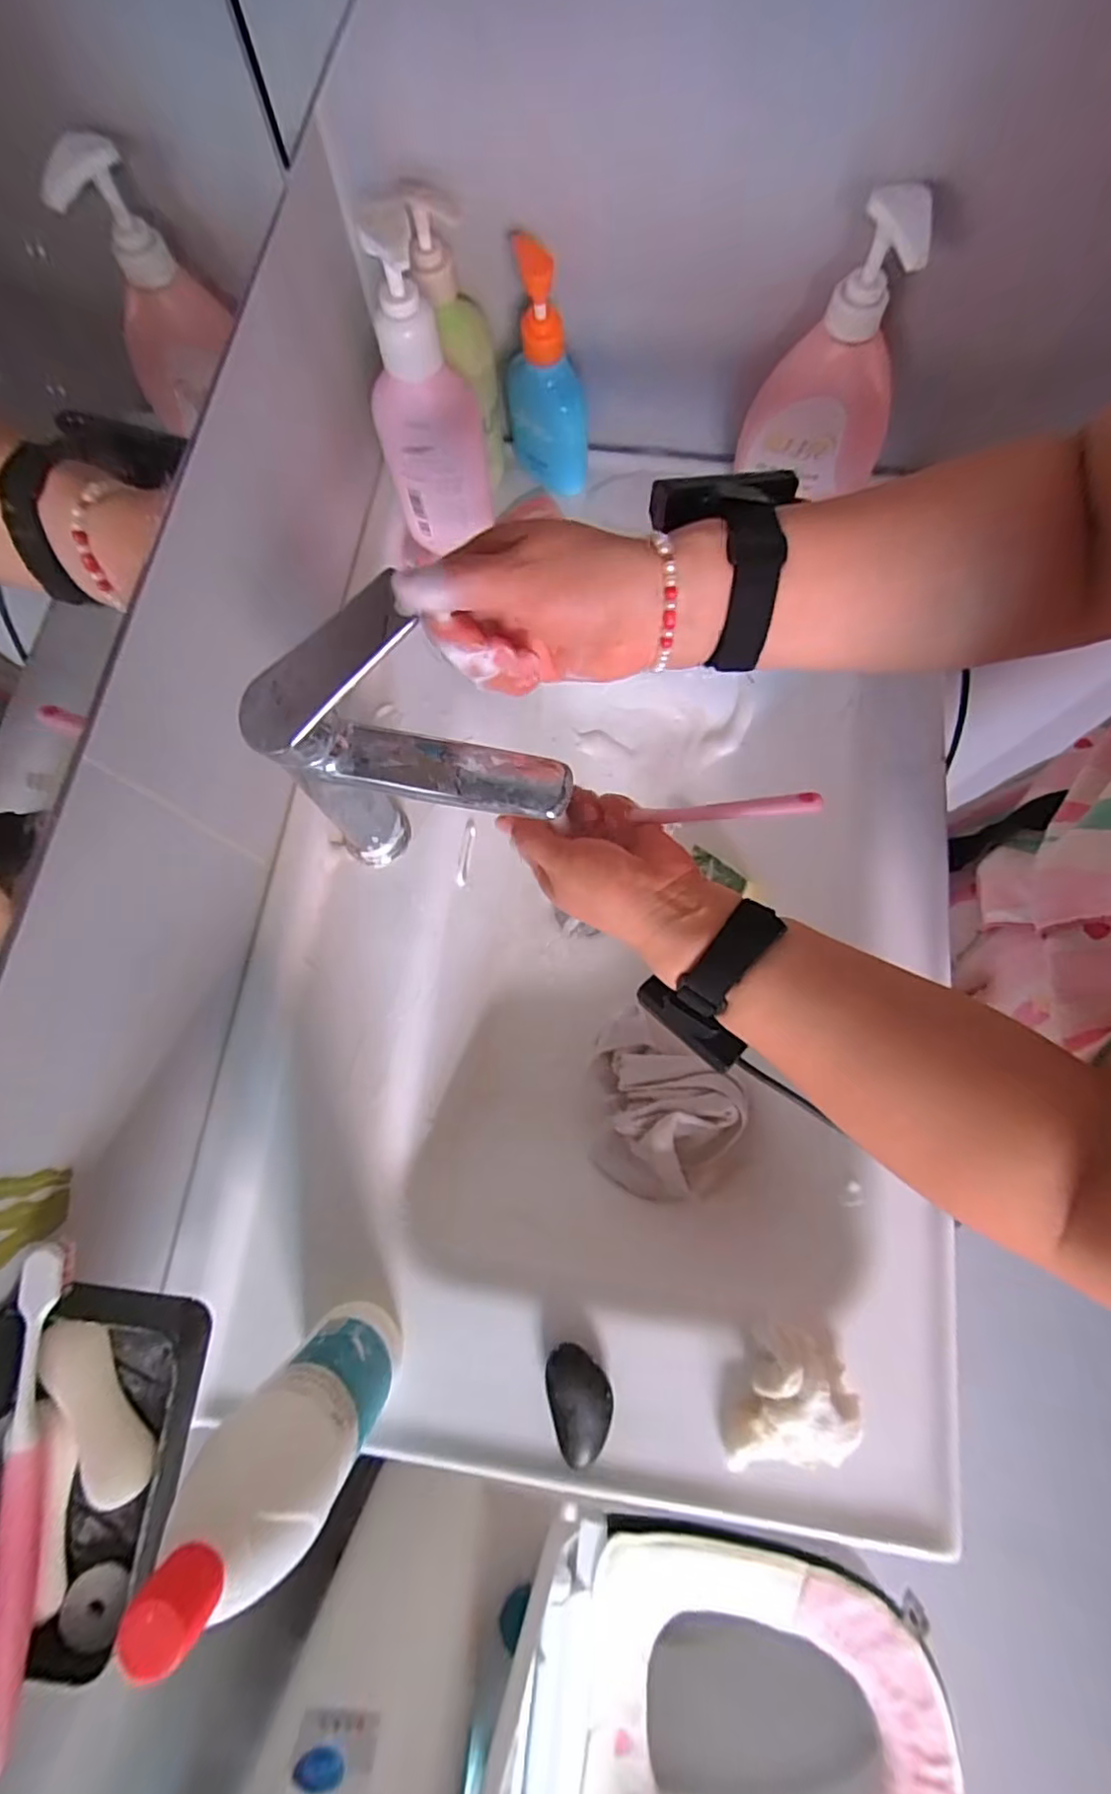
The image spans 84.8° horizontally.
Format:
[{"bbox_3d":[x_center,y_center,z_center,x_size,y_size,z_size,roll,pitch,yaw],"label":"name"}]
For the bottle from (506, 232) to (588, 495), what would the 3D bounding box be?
[{"bbox_3d":[-0.007,-0.424,0.494,0.066,0.160,0.054,0,76,1],"label":"bottle"}]

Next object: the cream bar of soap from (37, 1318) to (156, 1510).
[{"bbox_3d":[-0.209,0.232,0.277,0.029,0.010,0.079,-29,77,-6],"label":"cream bar of soap"}]

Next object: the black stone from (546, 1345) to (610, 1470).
[{"bbox_3d":[0.016,0.313,0.380,0.036,0.023,0.062,-18,76,-3],"label":"black stone"}]

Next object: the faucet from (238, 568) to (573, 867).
[{"bbox_3d":[-0.074,-0.082,0.382,0.165,0.205,0.079,6,76,3],"label":"faucet"}]

